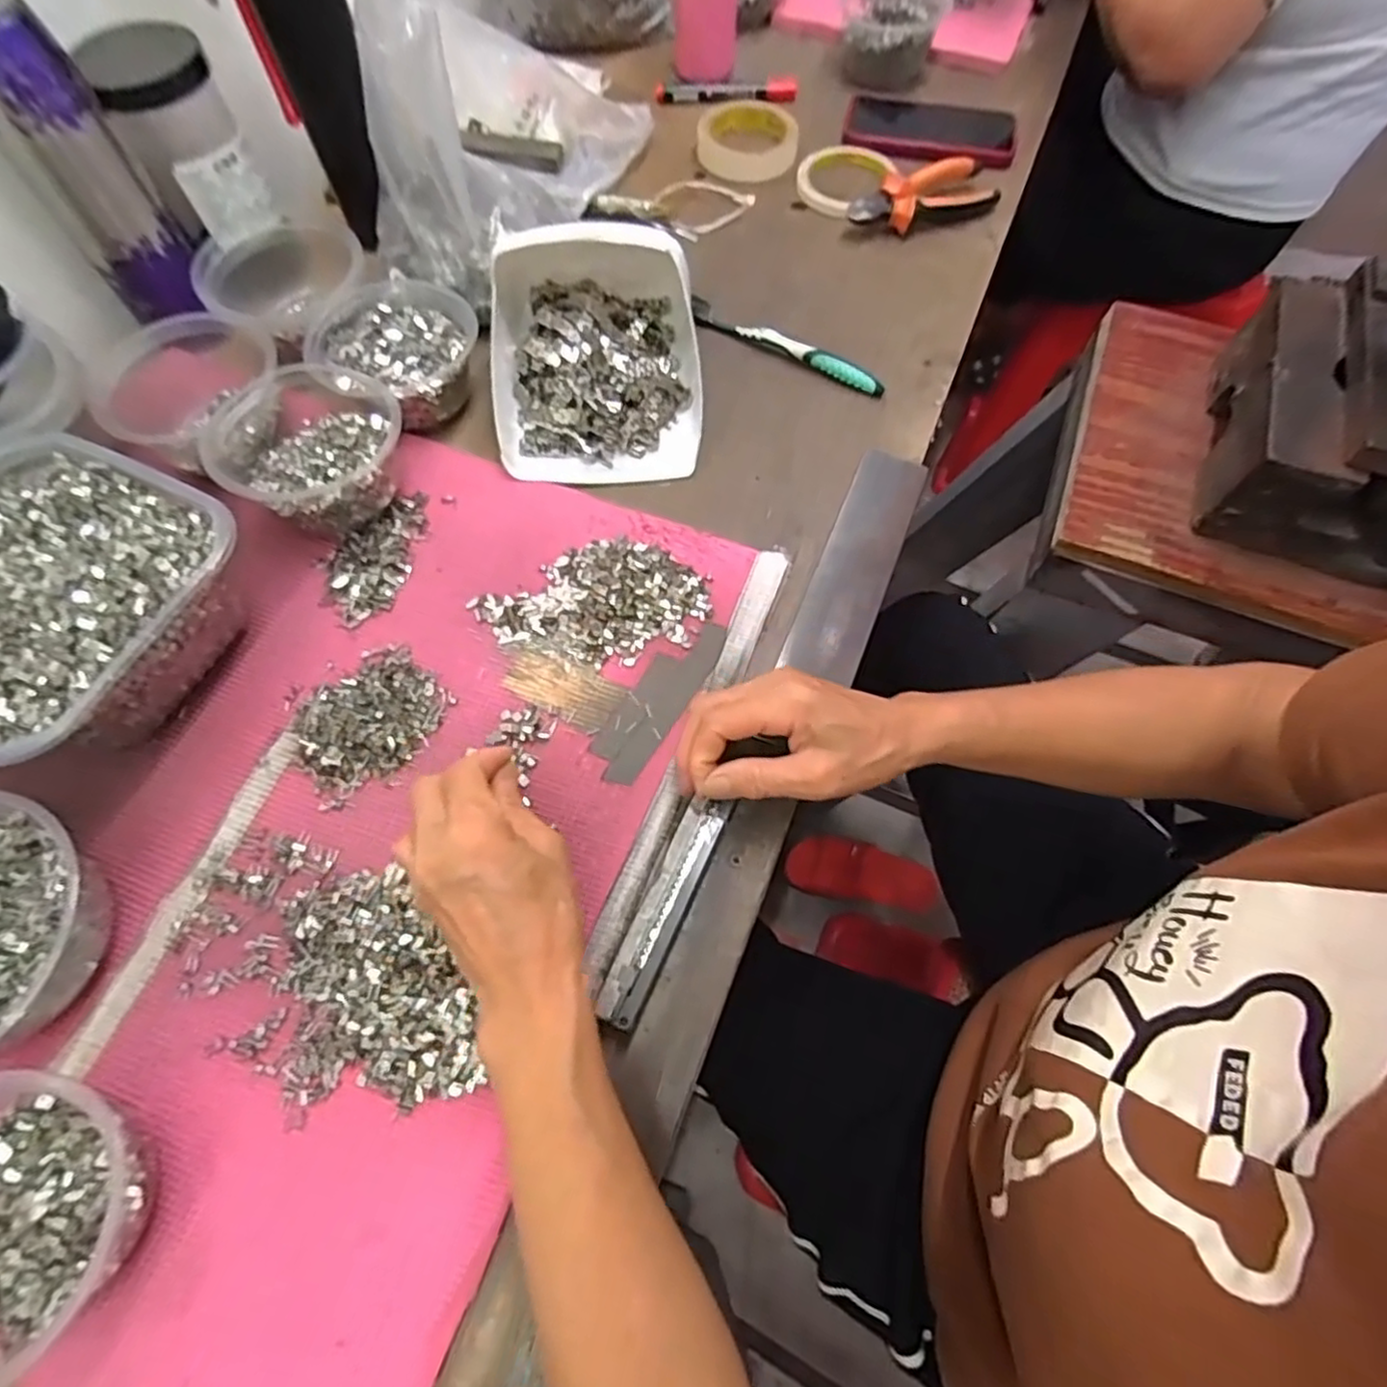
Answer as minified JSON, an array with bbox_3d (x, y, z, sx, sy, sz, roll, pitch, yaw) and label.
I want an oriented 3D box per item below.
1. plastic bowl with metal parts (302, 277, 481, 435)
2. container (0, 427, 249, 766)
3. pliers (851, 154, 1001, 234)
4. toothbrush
[{"bbox_3d":[-0.219,-0.260,0.510,0.116,0.046,0.097,28,69,11],"label":"plastic bowl with metal parts"},{"bbox_3d":[-0.364,-0.049,0.396,0.171,0.082,0.169,24,68,10],"label":"container"},{"bbox_3d":[0.208,-0.454,0.615,0.138,0.027,0.055,-21,68,-10],"label":"pliers"},{"bbox_3d":[0.073,-0.283,0.549,0.174,0.013,0.016,29,69,12],"label":"toothbrush"}]

